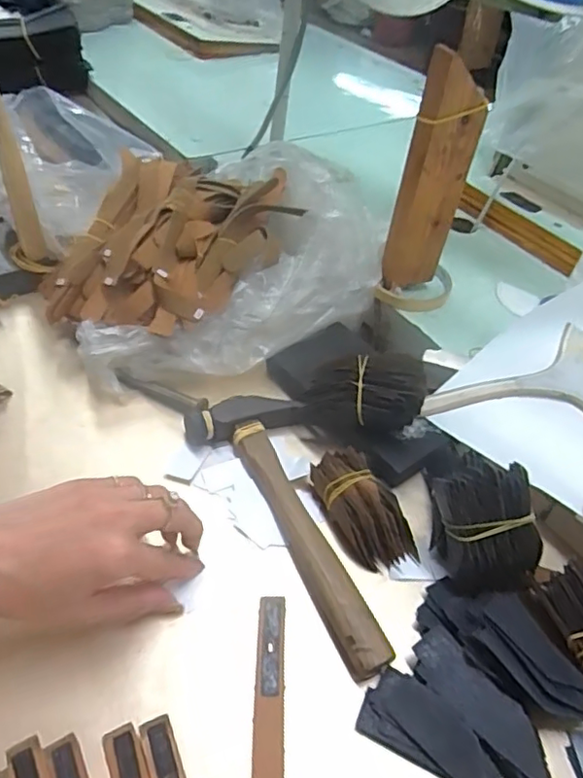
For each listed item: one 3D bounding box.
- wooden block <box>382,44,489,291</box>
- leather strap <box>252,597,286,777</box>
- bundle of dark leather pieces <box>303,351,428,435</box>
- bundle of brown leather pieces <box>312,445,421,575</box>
[{"bbox_3d":[0.116,-0.165,0.492,0.049,0.204,0.030,18,46,10],"label":"wooden block"},{"bbox_3d":[-0.012,0.174,0.320,0.017,0.004,0.124,3,46,-4],"label":"leather strap"},{"bbox_3d":[0.057,0.000,0.445,0.090,0.042,0.058,9,45,2],"label":"bundle of dark leather pieces"},{"bbox_3d":[0.048,0.081,0.401,0.039,0.031,0.082,-19,51,-23],"label":"bundle of brown leather pieces"}]

